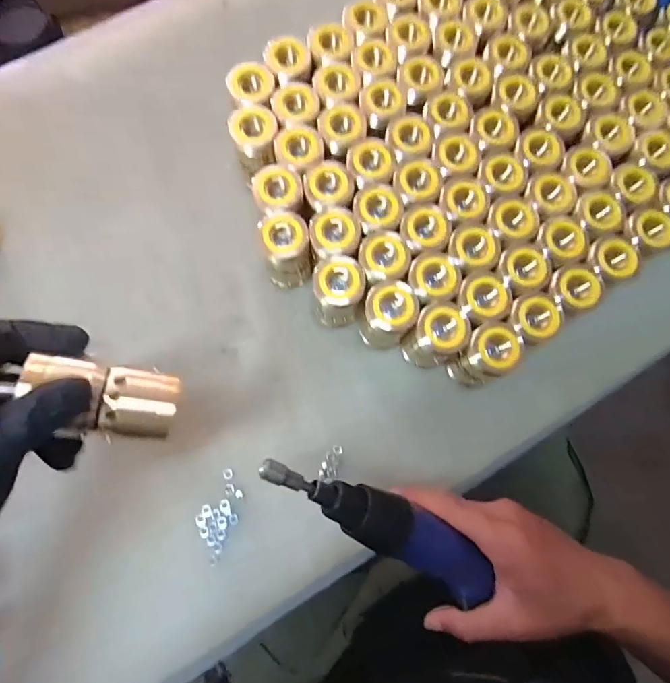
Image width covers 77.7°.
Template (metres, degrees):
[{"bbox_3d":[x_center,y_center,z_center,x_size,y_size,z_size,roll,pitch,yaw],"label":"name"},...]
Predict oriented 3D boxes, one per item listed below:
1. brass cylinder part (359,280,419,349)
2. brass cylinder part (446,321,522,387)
[{"bbox_3d":[0.044,-0.020,0.351,0.039,0.074,0.037,-2,79,-1],"label":"brass cylinder part"},{"bbox_3d":[0.121,0.011,0.346,0.041,0.076,0.040,0,79,-1],"label":"brass cylinder part"}]

